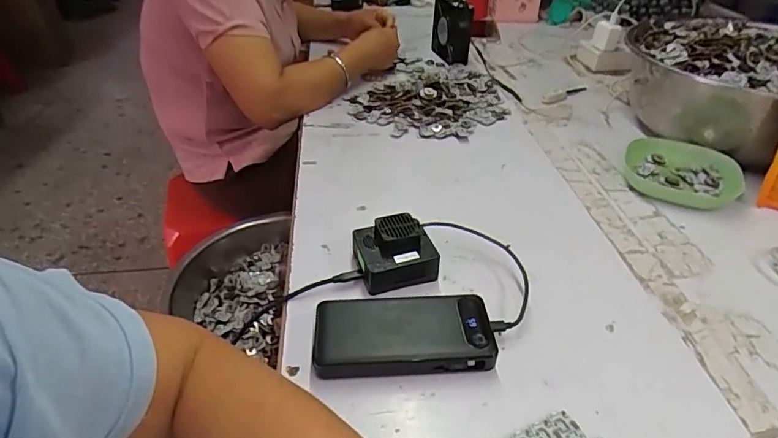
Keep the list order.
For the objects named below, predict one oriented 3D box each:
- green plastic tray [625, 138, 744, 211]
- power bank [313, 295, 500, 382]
[{"bbox_3d":[0.408,-0.065,0.669,0.142,0.030,0.128,20,41,24],"label":"green plastic tray"},{"bbox_3d":[0.013,0.105,0.431,0.155,0.028,0.070,-2,37,-4],"label":"power bank"}]

